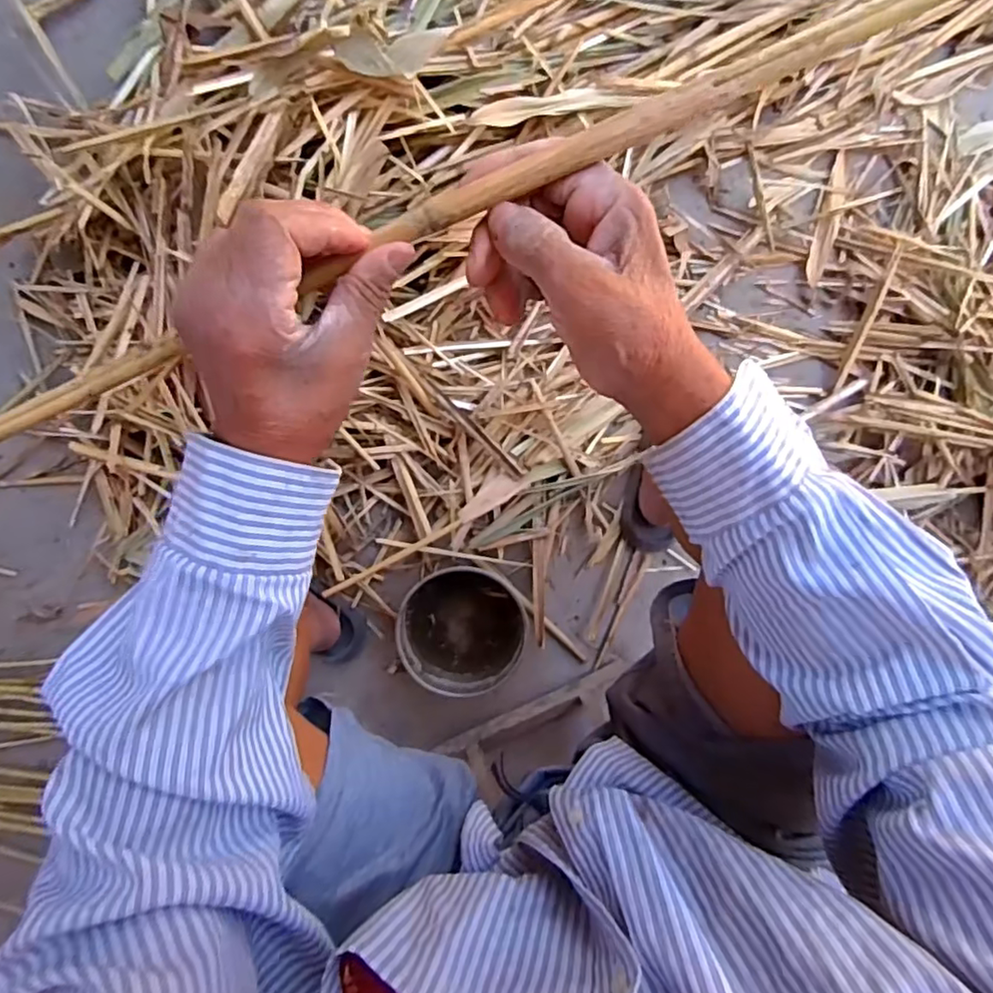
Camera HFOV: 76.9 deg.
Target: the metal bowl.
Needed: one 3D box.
[{"bbox_3d":[-0.042,0.164,0.799,0.154,0.073,0.152,0,95,-1],"label":"metal bowl"}]

